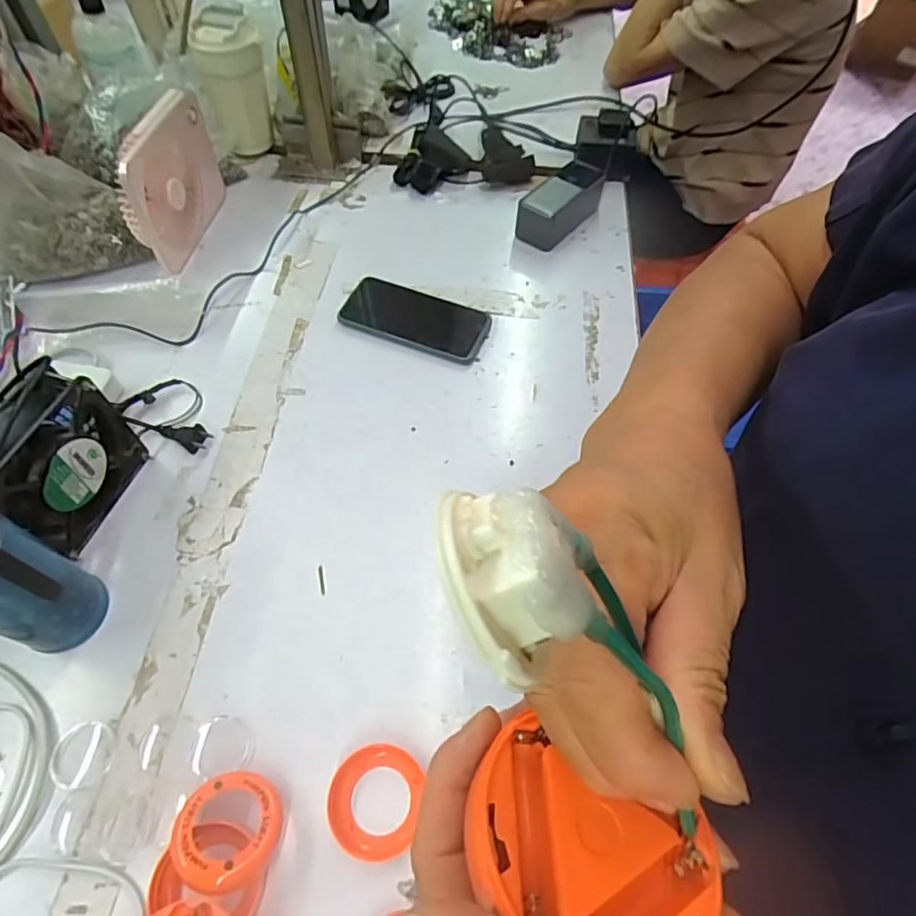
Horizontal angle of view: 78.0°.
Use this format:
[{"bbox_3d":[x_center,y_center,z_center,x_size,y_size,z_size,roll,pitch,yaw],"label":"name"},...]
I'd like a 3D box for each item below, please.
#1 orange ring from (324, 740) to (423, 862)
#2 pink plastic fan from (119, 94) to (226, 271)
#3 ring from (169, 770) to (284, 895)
[{"bbox_3d":[-0.058,0.232,0.386,0.059,0.015,0.067,11,59,4],"label":"orange ring"},{"bbox_3d":[-0.321,-0.315,0.641,0.035,0.133,0.163,12,59,5],"label":"pink plastic fan"},{"bbox_3d":[-0.147,0.239,0.365,0.063,0.017,0.065,4,41,-3],"label":"ring"}]

